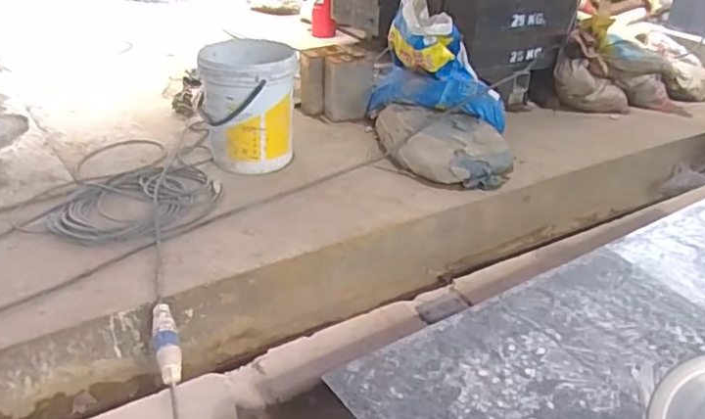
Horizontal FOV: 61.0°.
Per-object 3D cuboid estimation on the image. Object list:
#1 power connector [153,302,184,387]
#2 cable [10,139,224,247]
[{"bbox_3d":[-0.385,0.271,1.240,0.051,0.045,0.232,-9,33,-19],"label":"power connector"},{"bbox_3d":[-0.617,-0.087,1.766,0.482,0.041,0.623,4,31,2],"label":"cable"}]

